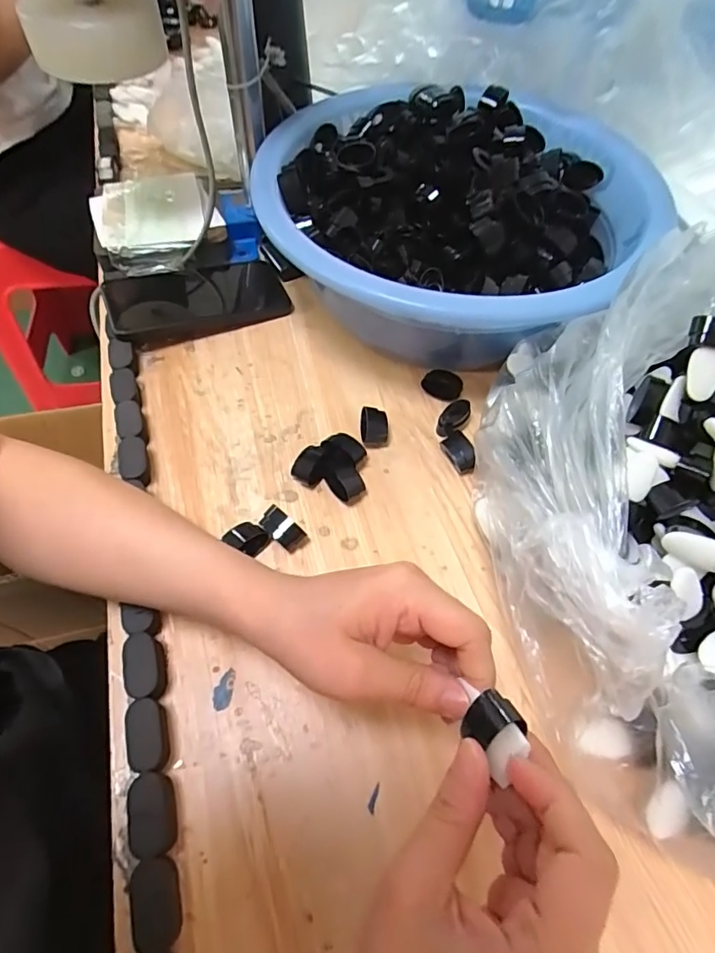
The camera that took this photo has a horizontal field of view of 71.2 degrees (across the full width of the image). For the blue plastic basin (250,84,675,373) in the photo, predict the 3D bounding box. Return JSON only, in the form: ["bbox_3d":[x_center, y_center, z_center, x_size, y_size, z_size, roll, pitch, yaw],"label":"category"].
[{"bbox_3d":[0.094,-0.237,0.465,0.313,0.110,0.332,1,58,-2],"label":"blue plastic basin"}]

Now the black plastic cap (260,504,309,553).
[{"bbox_3d":[-0.052,0.039,0.354,0.034,0.017,0.017,37,64,19],"label":"black plastic cap"}]

